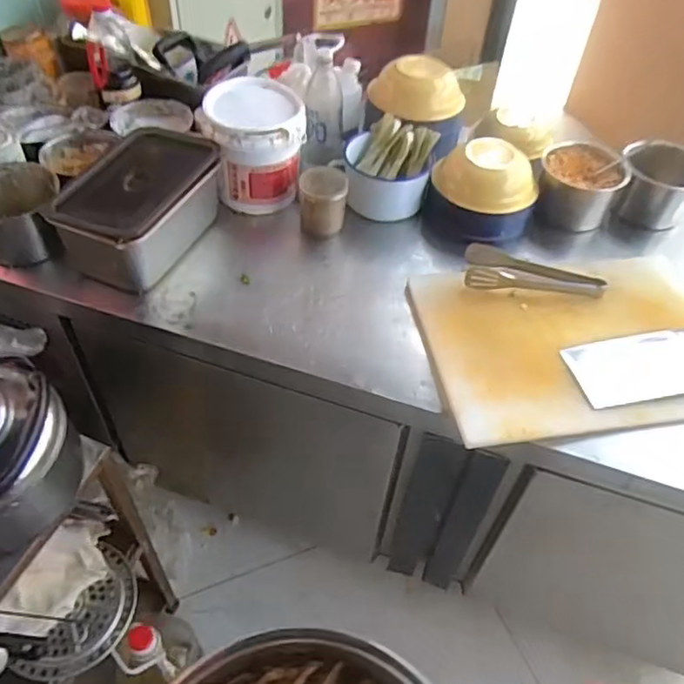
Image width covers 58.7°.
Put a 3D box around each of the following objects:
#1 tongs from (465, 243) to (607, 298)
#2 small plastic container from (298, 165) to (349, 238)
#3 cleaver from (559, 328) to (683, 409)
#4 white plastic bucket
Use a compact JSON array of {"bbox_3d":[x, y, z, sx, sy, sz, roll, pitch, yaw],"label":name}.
[{"bbox_3d":[0.323,-0.113,1.037,0.238,0.043,0.085,3,49,-2],"label":"tongs"},{"bbox_3d":[-0.033,-0.247,1.103,0.084,0.097,0.081,2,49,-3],"label":"small plastic container"},{"bbox_3d":[0.519,0.030,0.928,0.345,0.021,0.114,-7,50,-11],"label":"cleaver"},{"bbox_3d":[-0.160,-0.349,1.113,0.177,0.203,0.168,-2,49,-6],"label":"white plastic bucket"}]

